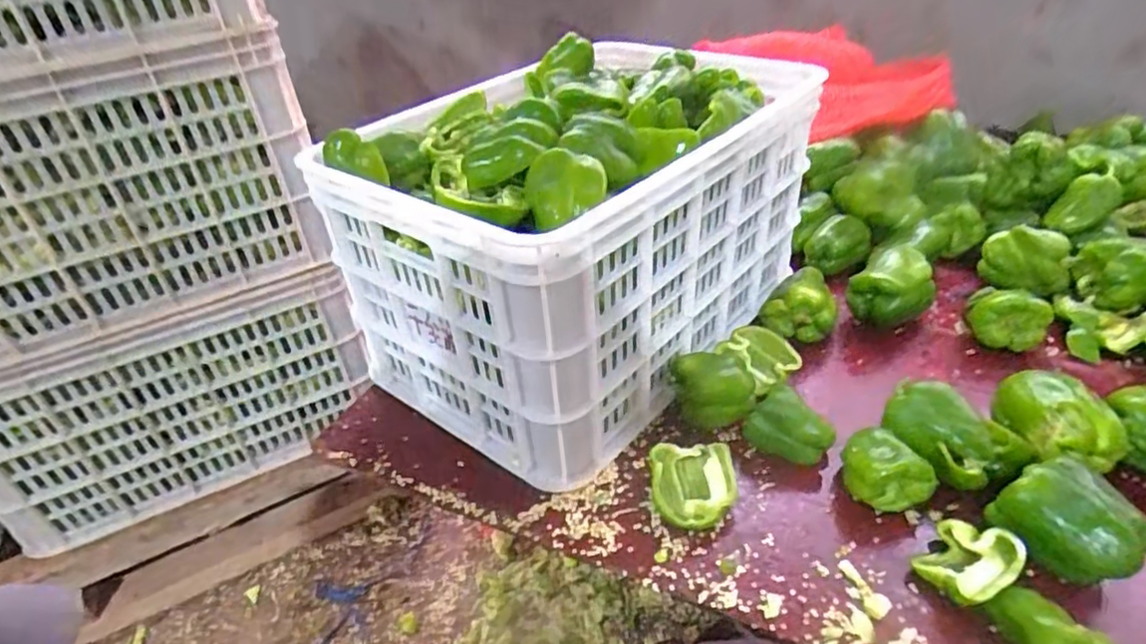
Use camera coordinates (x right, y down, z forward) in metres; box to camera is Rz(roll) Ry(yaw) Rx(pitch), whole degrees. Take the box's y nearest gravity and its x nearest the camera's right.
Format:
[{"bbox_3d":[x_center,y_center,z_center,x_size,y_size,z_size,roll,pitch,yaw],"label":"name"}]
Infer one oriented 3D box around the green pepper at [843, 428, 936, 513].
[{"bbox_3d":[0.288,0.141,0.594,0.079,0.058,0.059,11,40,21],"label":"green pepper"}]

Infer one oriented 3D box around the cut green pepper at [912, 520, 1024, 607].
[{"bbox_3d":[0.323,0.197,0.525,0.076,0.037,0.064,-28,42,-28],"label":"cut green pepper"}]

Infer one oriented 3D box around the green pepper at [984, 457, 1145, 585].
[{"bbox_3d":[0.400,0.168,0.525,0.070,0.081,0.099,-27,42,-26],"label":"green pepper"}]

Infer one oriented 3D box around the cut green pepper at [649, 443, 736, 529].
[{"bbox_3d":[0.114,0.154,0.609,0.078,0.032,0.089,-2,37,4],"label":"cut green pepper"}]

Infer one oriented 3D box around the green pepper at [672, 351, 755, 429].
[{"bbox_3d":[0.147,0.069,0.682,0.079,0.056,0.071,-7,37,-2],"label":"green pepper"}]

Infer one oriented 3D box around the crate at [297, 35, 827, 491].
[{"bbox_3d":[0.014,-0.113,0.748,0.338,0.316,0.462,23,45,32],"label":"crate"}]

